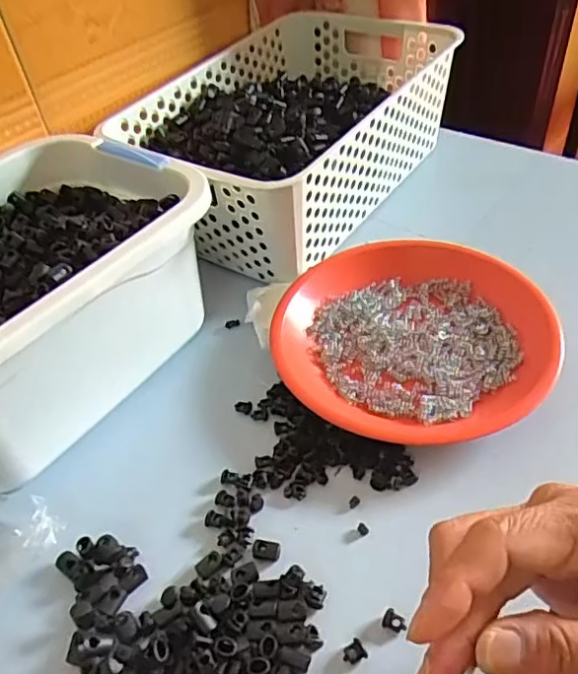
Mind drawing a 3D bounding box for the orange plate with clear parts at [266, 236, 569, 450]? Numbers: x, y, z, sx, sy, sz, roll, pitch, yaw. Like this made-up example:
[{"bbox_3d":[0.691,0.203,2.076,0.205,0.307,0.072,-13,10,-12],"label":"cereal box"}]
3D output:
[{"bbox_3d":[0.088,-0.001,0.422,0.192,0.029,0.187,-3,45,3],"label":"orange plate with clear parts"}]

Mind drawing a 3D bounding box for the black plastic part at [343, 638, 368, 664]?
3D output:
[{"bbox_3d":[0.032,0.155,0.285,0.011,0.004,0.010,-29,49,-21],"label":"black plastic part"}]

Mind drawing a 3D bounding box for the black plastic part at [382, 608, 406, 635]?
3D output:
[{"bbox_3d":[0.054,0.144,0.295,0.012,0.004,0.010,12,48,18],"label":"black plastic part"}]

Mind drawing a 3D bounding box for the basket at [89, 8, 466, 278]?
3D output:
[{"bbox_3d":[0.005,-0.197,0.553,0.204,0.105,0.300,25,54,28],"label":"basket"}]

